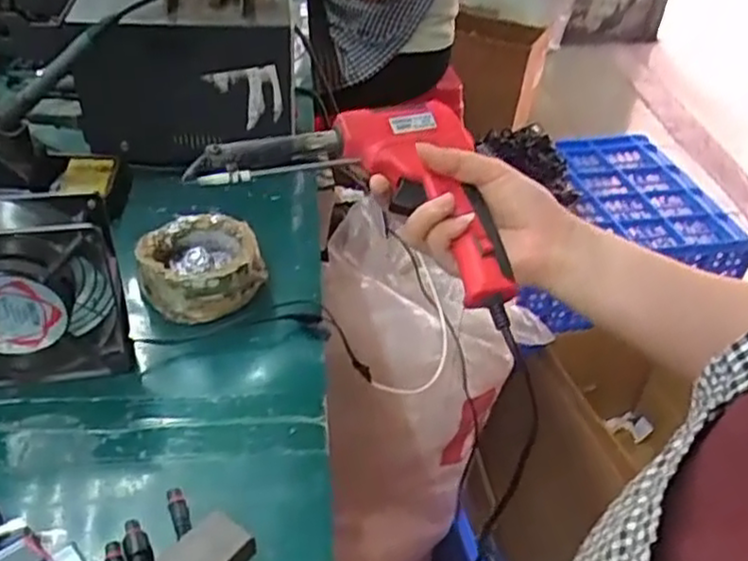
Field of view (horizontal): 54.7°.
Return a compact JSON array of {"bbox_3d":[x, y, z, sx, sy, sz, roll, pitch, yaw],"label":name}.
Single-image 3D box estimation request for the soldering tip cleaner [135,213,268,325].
[{"bbox_3d":[-0.131,-0.010,0.542,0.089,0.042,0.080,-12,42,-21],"label":"soldering tip cleaner"}]

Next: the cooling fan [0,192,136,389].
[{"bbox_3d":[-0.221,0.007,0.448,0.121,0.124,0.045,-7,41,-16],"label":"cooling fan"}]

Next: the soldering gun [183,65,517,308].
[{"bbox_3d":[0.004,-0.072,0.472,0.199,0.033,0.130,23,60,0],"label":"soldering gun"}]

